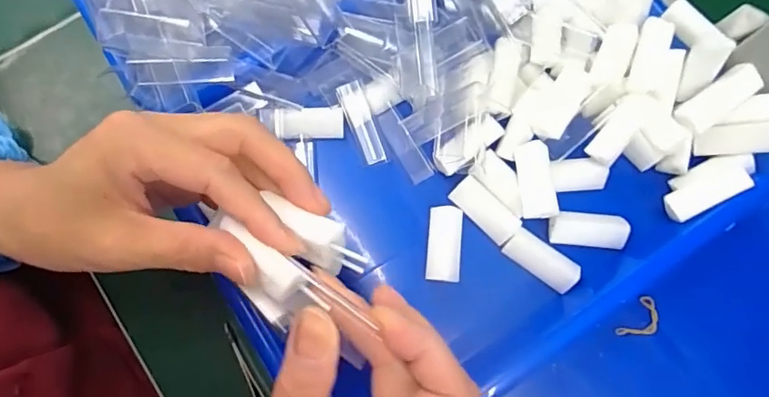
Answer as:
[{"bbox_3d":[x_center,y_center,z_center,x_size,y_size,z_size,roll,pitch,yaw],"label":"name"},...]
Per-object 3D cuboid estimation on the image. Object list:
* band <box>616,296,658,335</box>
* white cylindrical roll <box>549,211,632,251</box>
[{"bbox_3d":[0.155,0.074,0.305,0.017,0.004,0.029,40,81,7],"label":"band"},{"bbox_3d":[0.125,0.019,0.313,0.047,0.015,0.020,6,78,1],"label":"white cylindrical roll"}]

